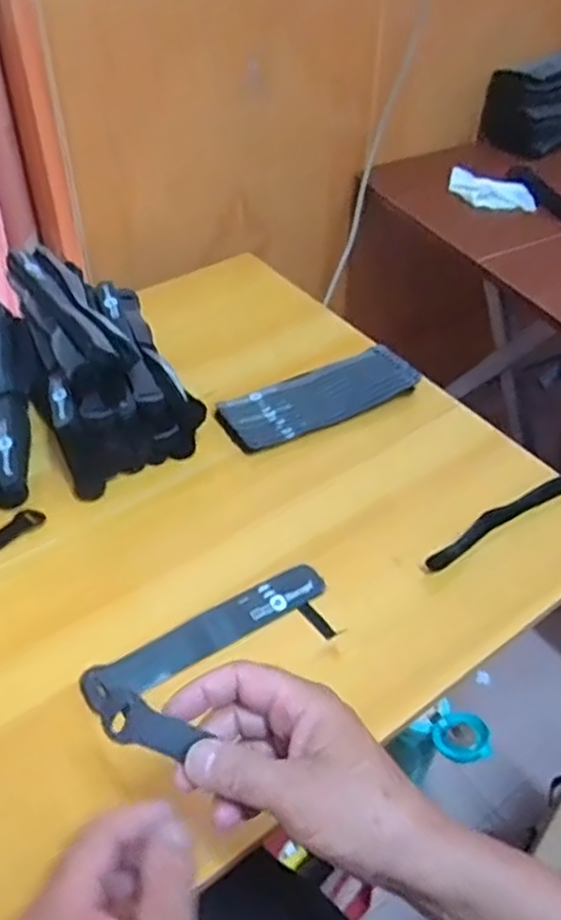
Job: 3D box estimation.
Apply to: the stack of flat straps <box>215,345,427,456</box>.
[{"bbox_3d":[0.037,-0.066,0.755,0.201,0.030,0.065,-20,50,-20],"label":"stack of flat straps"}]

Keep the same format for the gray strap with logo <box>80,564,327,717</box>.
[{"bbox_3d":[-0.052,0.131,0.571,0.200,0.014,0.041,-25,51,-23],"label":"gray strap with logo"}]

